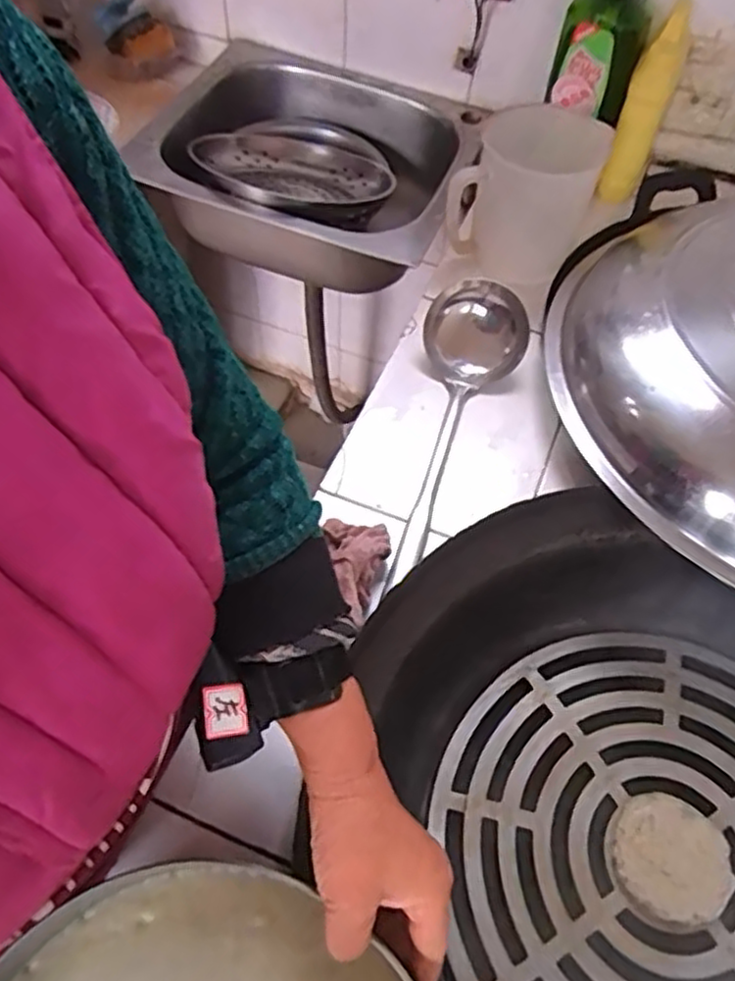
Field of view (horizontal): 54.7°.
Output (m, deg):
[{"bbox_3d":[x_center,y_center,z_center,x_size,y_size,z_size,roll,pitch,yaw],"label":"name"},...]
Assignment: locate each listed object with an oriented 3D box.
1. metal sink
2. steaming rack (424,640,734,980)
[{"bbox_3d":[-0.078,-0.436,1.011,0.417,0.154,0.356,20,59,9],"label":"metal sink"},{"bbox_3d":[0.253,0.307,0.586,0.366,0.024,0.364,2,58,-2],"label":"steaming rack"}]

